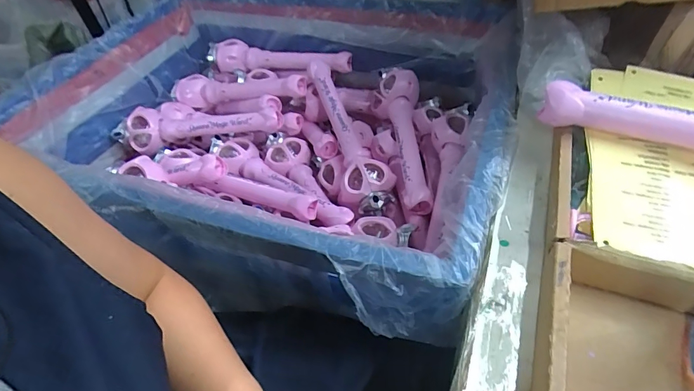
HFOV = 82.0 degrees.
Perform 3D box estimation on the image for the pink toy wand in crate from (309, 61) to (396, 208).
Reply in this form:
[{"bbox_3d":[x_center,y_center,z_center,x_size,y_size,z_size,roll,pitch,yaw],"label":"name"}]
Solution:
[{"bbox_3d":[-0.008,-0.128,0.786,0.098,0.078,0.334,-17,70,-10],"label":"pink toy wand in crate"}]

